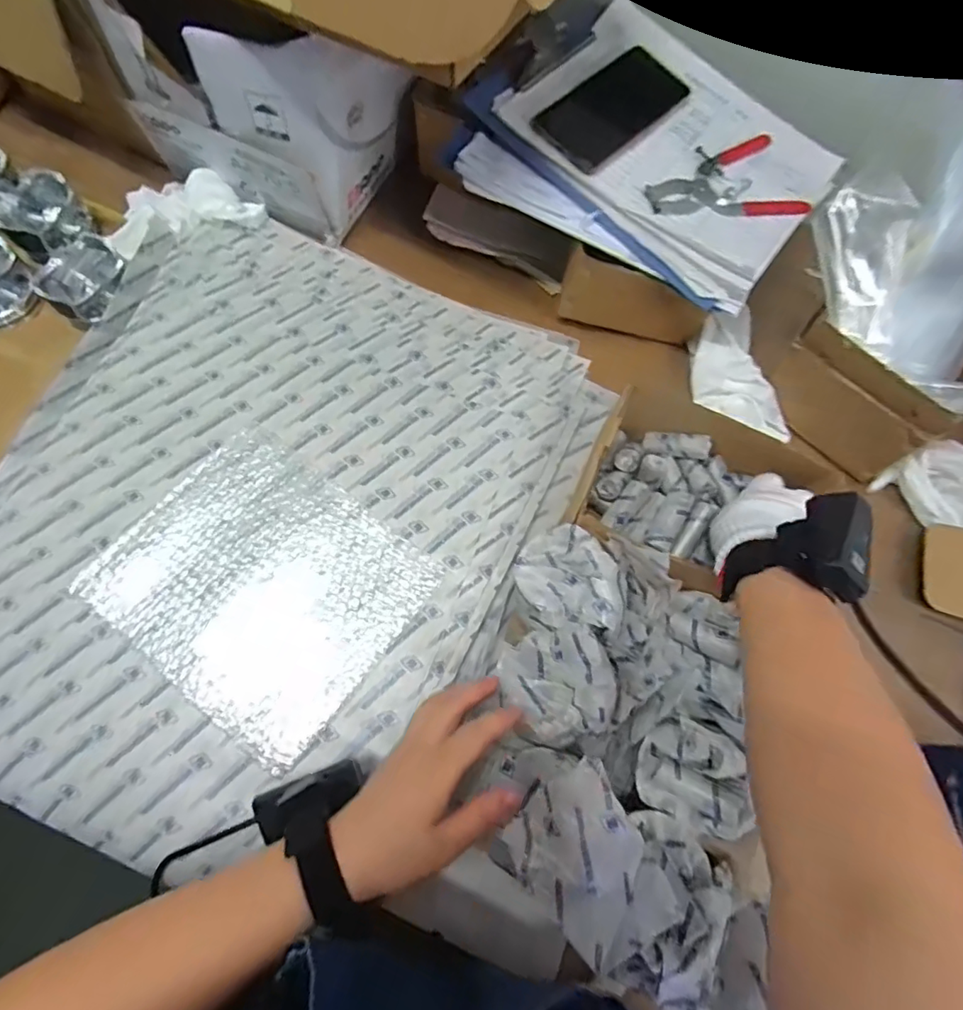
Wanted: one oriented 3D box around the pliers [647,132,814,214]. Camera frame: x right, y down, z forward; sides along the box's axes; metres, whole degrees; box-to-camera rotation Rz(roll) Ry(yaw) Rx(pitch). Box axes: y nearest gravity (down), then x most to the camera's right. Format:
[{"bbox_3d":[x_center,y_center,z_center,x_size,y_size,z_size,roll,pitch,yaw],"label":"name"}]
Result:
[{"bbox_3d":[0.233,-0.309,0.517,0.156,0.010,0.093,-18,73,-12],"label":"pliers"}]

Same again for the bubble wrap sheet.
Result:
[{"bbox_3d":[-0.189,0.066,0.466,0.242,0.008,0.207,36,74,10],"label":"bubble wrap sheet"}]

